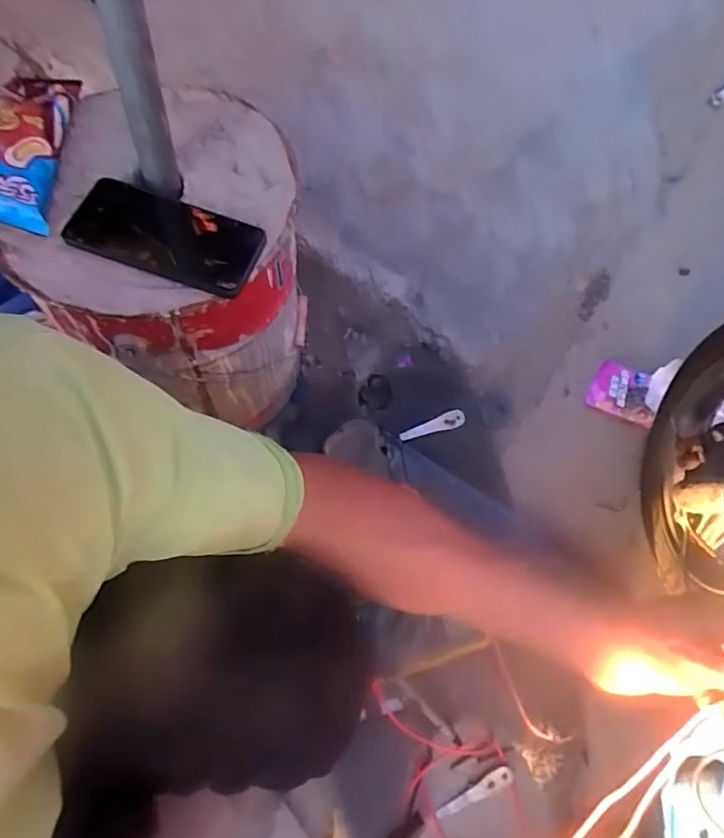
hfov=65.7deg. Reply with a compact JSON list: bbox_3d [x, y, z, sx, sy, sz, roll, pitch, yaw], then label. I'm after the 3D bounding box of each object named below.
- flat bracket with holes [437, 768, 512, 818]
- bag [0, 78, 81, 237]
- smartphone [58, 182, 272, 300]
[{"bbox_3d":[0.132,0.437,0.657,0.098,0.004,0.019,-23,72,-9],"label":"flat bracket with holes"},{"bbox_3d":[-0.318,-0.256,0.515,0.070,0.045,0.187,-3,70,-2],"label":"bag"},{"bbox_3d":[-0.171,-0.162,0.498,0.160,0.014,0.080,19,71,5],"label":"smartphone"}]

